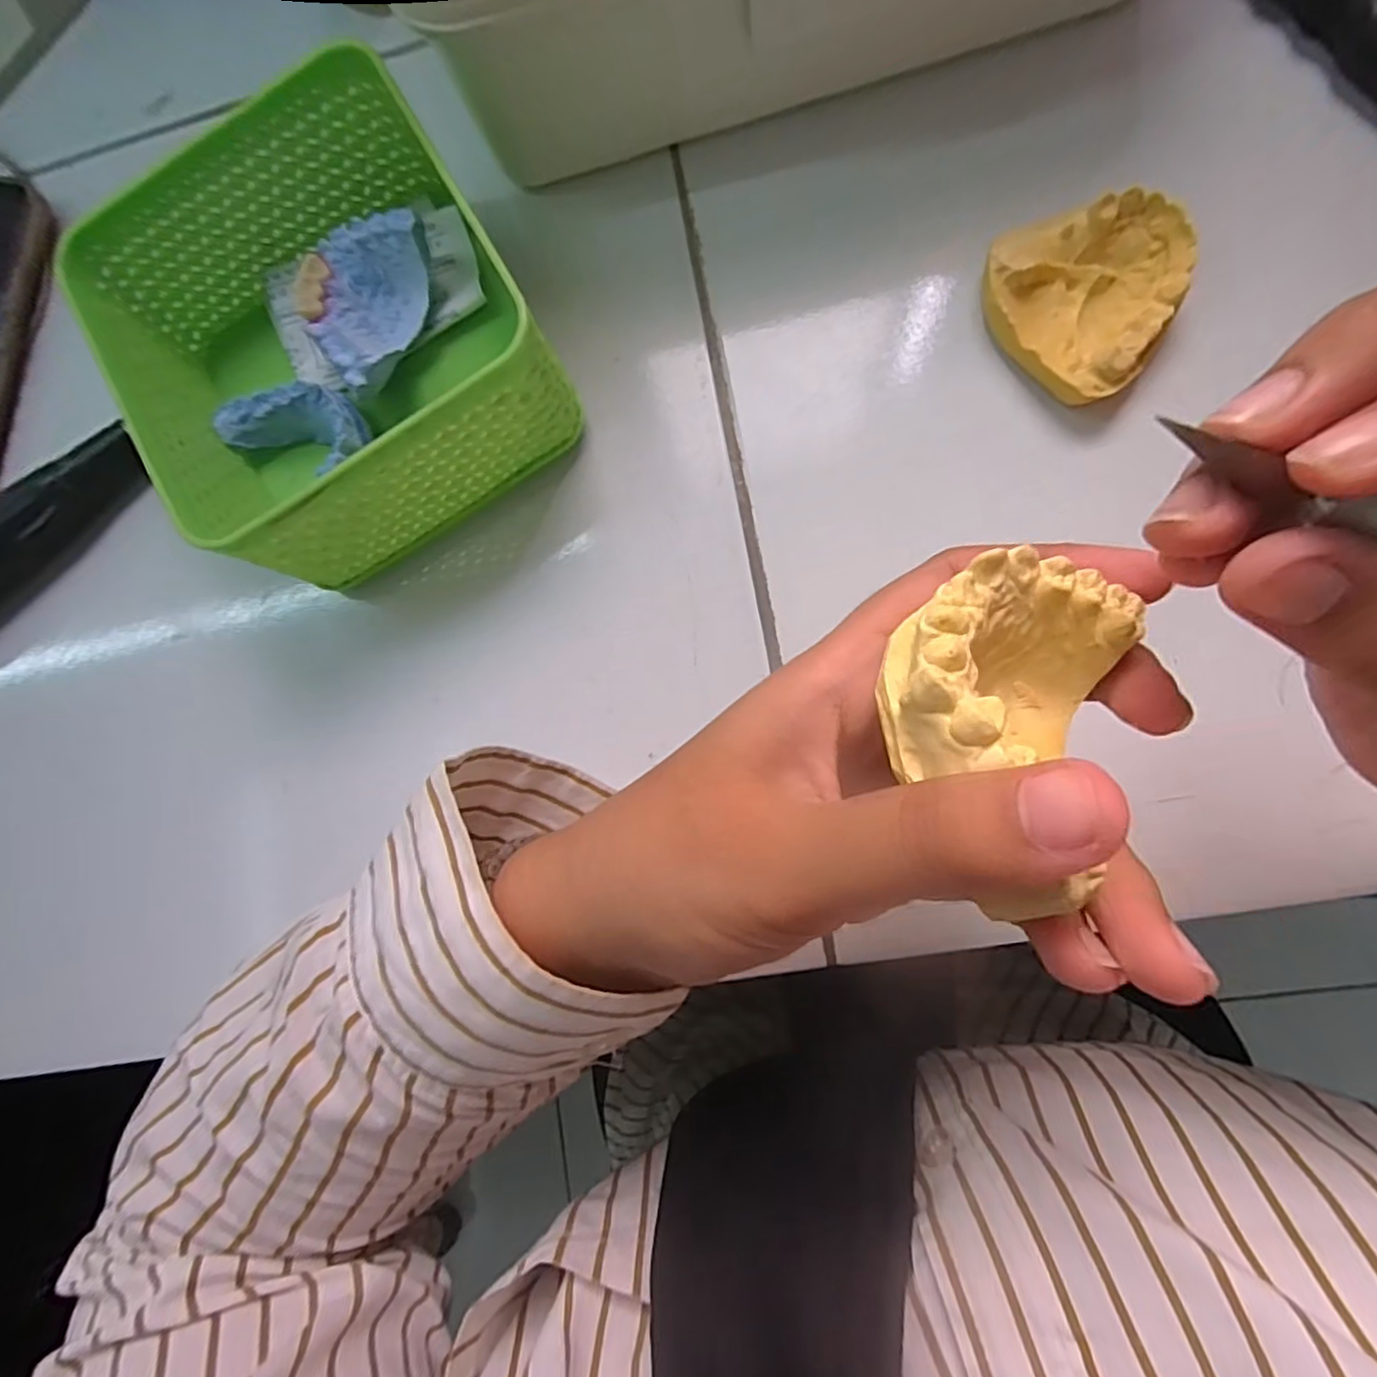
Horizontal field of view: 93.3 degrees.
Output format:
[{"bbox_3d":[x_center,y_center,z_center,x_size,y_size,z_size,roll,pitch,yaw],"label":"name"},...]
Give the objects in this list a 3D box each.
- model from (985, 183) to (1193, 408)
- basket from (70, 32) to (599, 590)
[{"bbox_3d":[0.135,-0.135,0.222,0.059,0.021,0.063,0,86,8],"label":"model"},{"bbox_3d":[-0.126,-0.122,0.235,0.124,0.066,0.128,-31,83,5],"label":"basket"}]

